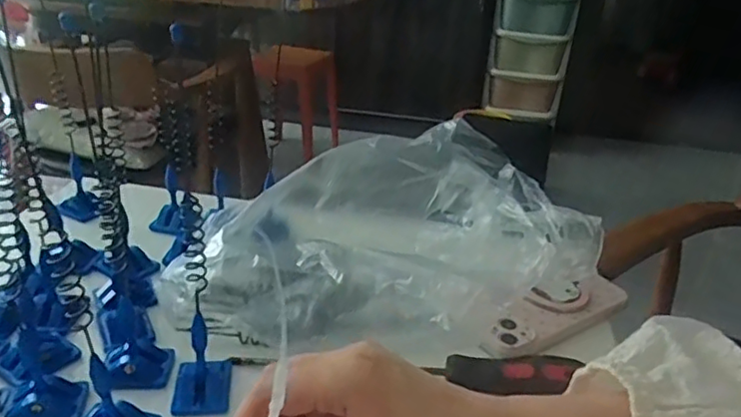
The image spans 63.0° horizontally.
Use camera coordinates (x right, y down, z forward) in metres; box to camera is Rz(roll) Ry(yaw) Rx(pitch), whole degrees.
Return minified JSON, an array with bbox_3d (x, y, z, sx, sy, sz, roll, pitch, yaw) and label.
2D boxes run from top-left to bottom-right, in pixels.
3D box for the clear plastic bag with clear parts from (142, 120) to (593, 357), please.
[{"bbox_3d":[0.002,0.011,0.490,0.307,0.118,0.209,-4,27,-13],"label":"clear plastic bag with clear parts"}]

